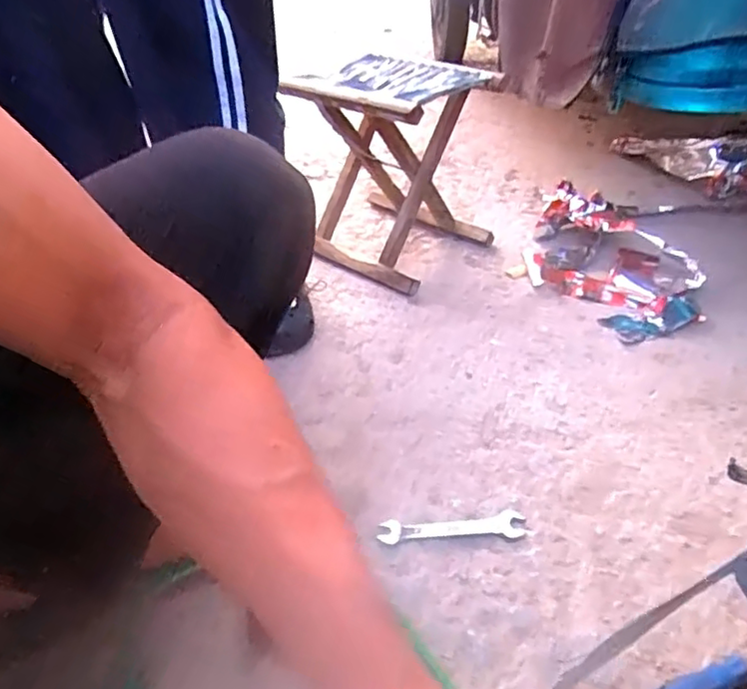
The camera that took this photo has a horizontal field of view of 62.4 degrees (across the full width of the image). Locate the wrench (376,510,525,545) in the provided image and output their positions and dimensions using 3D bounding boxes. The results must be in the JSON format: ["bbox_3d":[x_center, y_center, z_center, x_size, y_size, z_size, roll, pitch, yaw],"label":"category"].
[{"bbox_3d":[0.082,0.194,0.654,0.151,0.007,0.032,-3,37,0],"label":"wrench"}]

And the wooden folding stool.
[{"bbox_3d":[0.027,-0.309,1.087,0.291,0.309,0.255,25,45,33],"label":"wooden folding stool"}]

